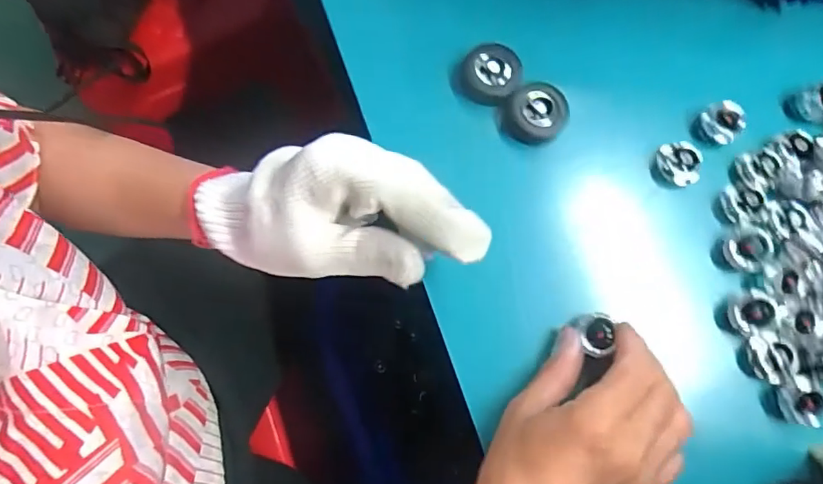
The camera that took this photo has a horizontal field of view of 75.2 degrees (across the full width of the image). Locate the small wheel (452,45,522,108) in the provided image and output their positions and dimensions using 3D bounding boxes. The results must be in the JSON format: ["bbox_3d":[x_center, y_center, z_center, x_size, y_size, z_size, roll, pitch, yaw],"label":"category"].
[{"bbox_3d":[0.051,-0.107,0.347,0.040,0.018,0.037,-28,79,-6],"label":"small wheel"}]

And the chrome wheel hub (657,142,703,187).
[{"bbox_3d":[0.167,-0.048,0.335,0.023,0.011,0.028,6,77,1],"label":"chrome wheel hub"}]

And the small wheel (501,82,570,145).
[{"bbox_3d":[0.080,-0.081,0.339,0.036,0.019,0.036,0,77,0],"label":"small wheel"}]

